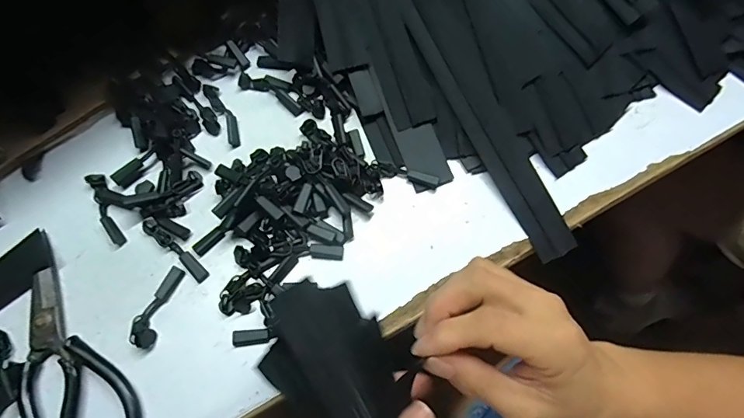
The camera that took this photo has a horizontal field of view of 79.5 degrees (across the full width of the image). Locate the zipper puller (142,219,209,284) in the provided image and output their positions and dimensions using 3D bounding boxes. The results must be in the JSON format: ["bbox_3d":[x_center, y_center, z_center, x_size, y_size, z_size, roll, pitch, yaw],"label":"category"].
[{"bbox_3d":[-0.141,0.028,0.319,0.063,0.008,0.011,39,75,13],"label":"zipper puller"}]

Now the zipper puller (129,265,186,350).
[{"bbox_3d":[-0.146,0.065,0.304,0.016,0.011,0.056,14,71,5],"label":"zipper puller"}]

